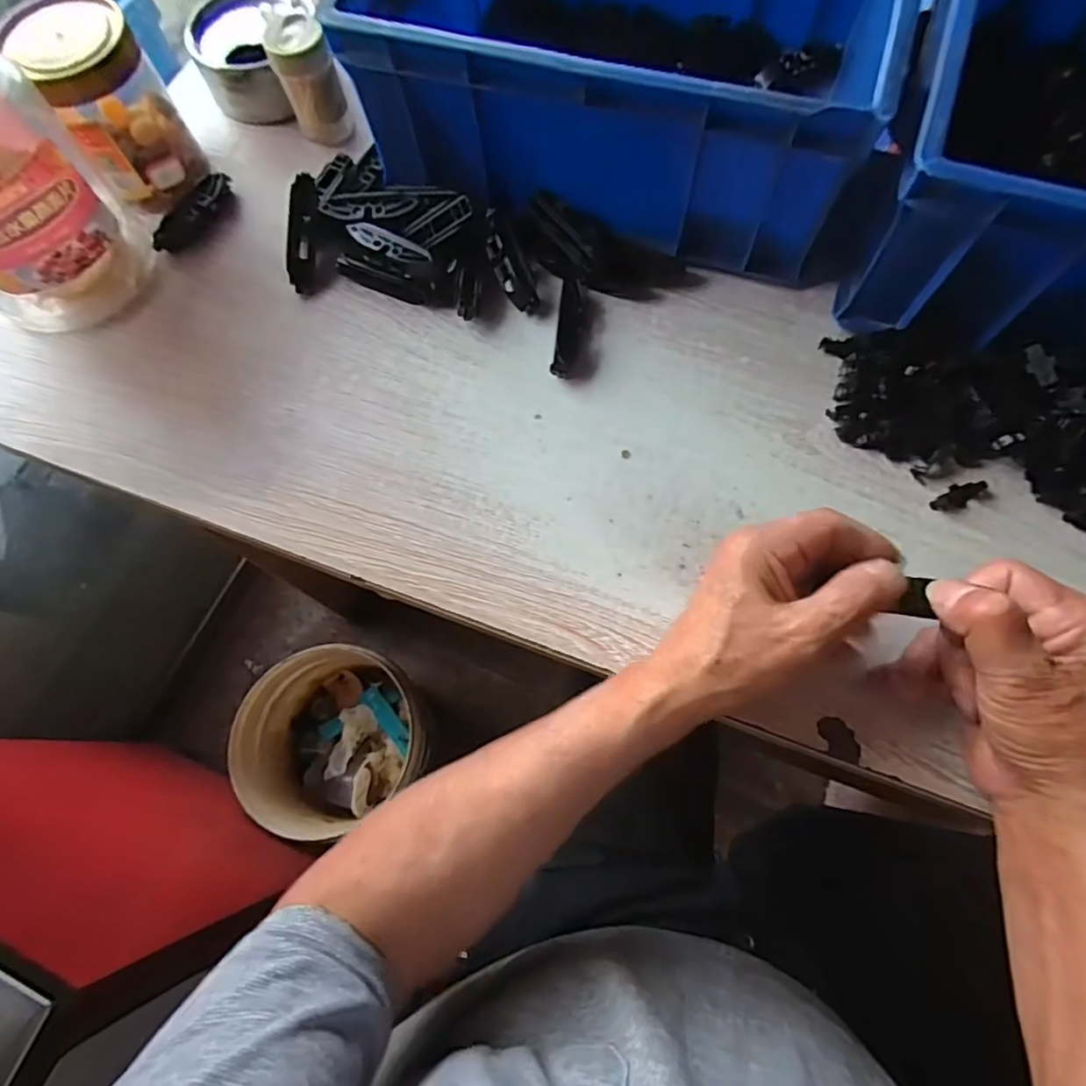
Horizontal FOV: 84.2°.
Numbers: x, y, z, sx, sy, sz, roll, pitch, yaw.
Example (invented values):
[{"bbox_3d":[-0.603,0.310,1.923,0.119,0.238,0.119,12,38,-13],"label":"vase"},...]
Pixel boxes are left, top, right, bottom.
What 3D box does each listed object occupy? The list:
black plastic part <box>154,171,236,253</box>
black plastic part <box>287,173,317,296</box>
[{"bbox_3d":[-0.269,-0.256,0.468,0.021,0.025,0.079,30,75,12],"label":"black plastic part"},{"bbox_3d":[-0.179,-0.228,0.445,0.016,0.016,0.082,8,100,5],"label":"black plastic part"}]

